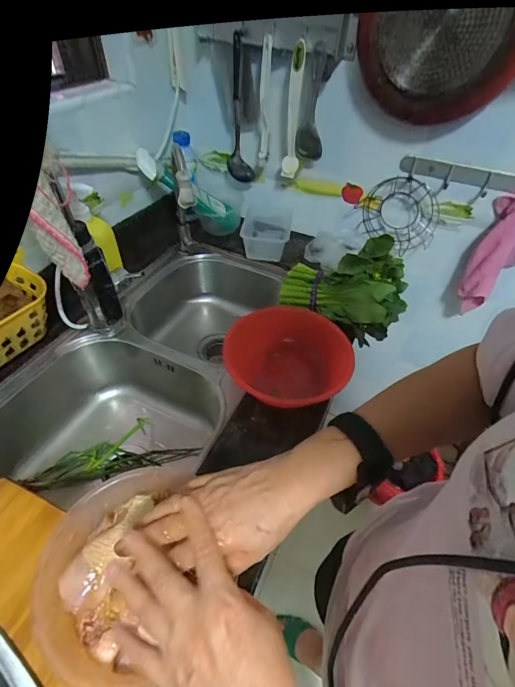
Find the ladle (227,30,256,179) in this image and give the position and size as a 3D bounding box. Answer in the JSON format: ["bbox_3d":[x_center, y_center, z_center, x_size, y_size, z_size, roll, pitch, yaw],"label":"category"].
[{"bbox_3d":[-0.038,-0.540,0.823,0.068,0.313,0.092,0,48,-4],"label":"ladle"}]

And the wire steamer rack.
[{"bbox_3d":[0.363,-0.337,0.876,0.193,0.164,0.046,29,52,21],"label":"wire steamer rack"}]

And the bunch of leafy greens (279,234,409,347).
[{"bbox_3d":[0.162,-0.118,0.641,0.230,0.157,0.112,18,49,13],"label":"bunch of leafy greens"}]

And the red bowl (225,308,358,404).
[{"bbox_3d":[0.054,0.023,0.585,0.194,0.068,0.208,2,48,-2],"label":"red bowl"}]

